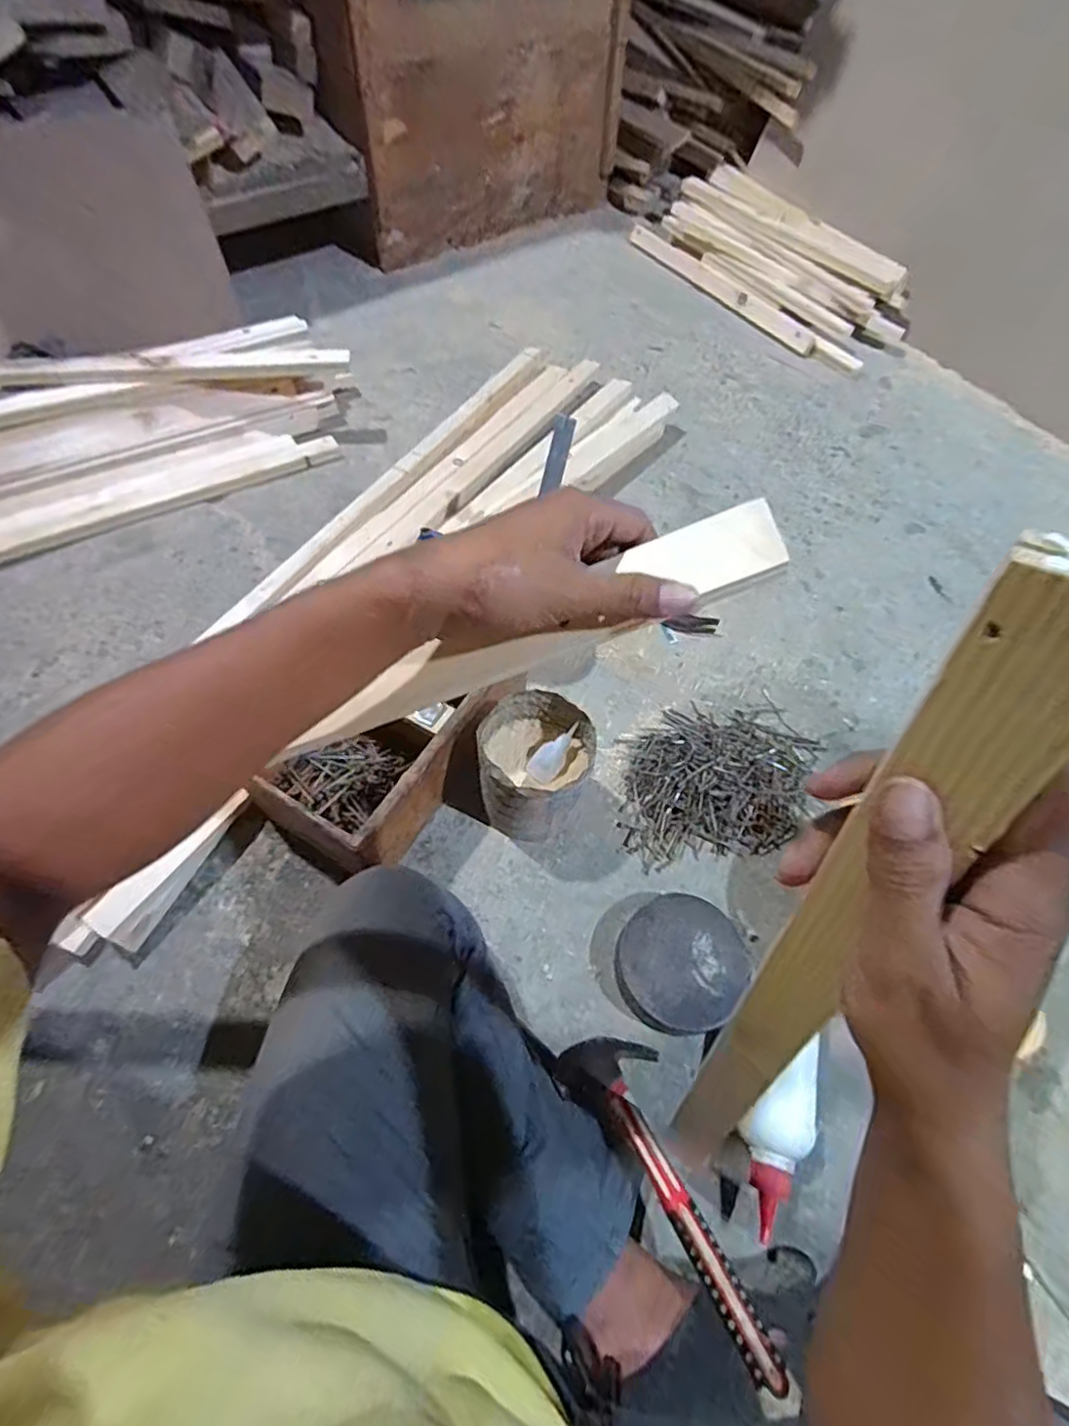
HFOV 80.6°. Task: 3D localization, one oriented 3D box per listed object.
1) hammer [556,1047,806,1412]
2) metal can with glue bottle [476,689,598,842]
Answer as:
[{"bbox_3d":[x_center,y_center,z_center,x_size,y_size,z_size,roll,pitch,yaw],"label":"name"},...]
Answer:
[{"bbox_3d":[0.117,0.399,0.534,0.085,0.024,0.278,-25,41,-15],"label":"hammer"},{"bbox_3d":[0.000,0.066,0.720,0.124,0.138,0.124,20,60,14],"label":"metal can with glue bottle"}]

